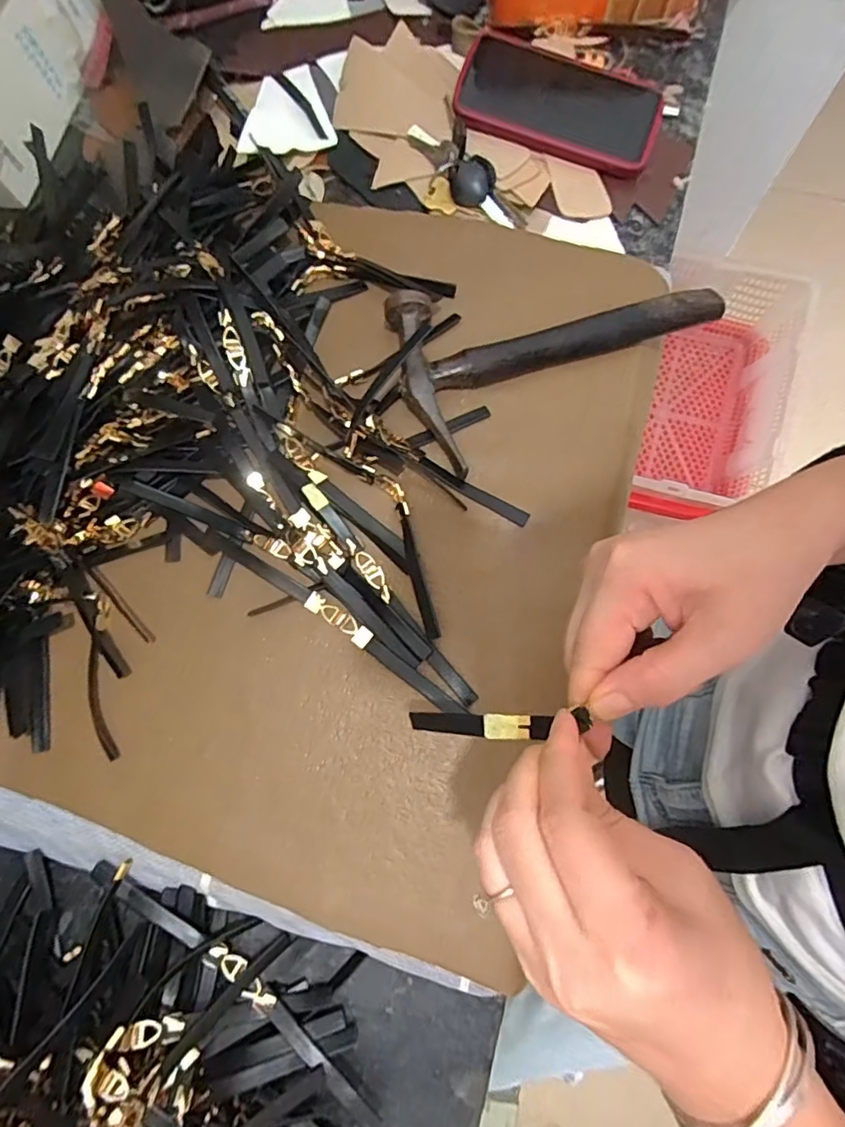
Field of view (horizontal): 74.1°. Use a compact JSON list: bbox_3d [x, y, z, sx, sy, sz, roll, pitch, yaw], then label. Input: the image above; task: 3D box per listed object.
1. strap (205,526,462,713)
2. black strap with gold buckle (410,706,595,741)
[{"bbox_3d":[-0.061,0.034,0.367,0.204,0.009,0.015,33,79,10],"label":"strap"},{"bbox_3d":[0.032,0.074,0.257,0.090,0.007,0.011,-12,75,37],"label":"black strap with gold buckle"}]

